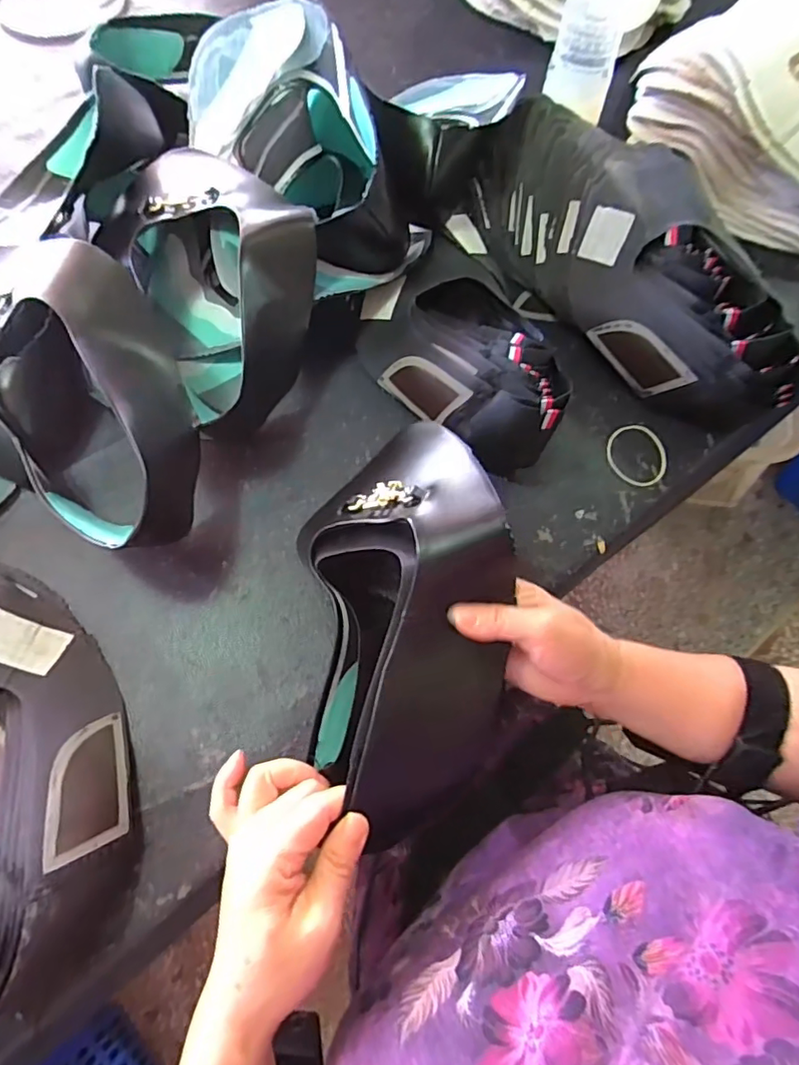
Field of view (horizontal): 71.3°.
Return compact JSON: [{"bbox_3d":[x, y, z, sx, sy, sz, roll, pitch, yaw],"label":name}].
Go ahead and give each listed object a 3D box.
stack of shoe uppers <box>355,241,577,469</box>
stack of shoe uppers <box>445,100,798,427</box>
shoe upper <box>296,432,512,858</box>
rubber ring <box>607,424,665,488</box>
[{"bbox_3d":[0.046,-0.141,0.434,0.122,0.066,0.209,-20,69,-10],"label":"stack of shoe uppers"},{"bbox_3d":[0.192,-0.226,0.468,0.153,0.078,0.321,-40,74,-17],"label":"stack of shoe uppers"},{"bbox_3d":[0.004,0.039,0.324,0.113,0.081,0.238,-5,68,-4],"label":"shoe upper"},{"bbox_3d":[0.187,-0.062,0.439,0.041,0.006,0.054,-13,68,-7],"label":"rubber ring"}]

